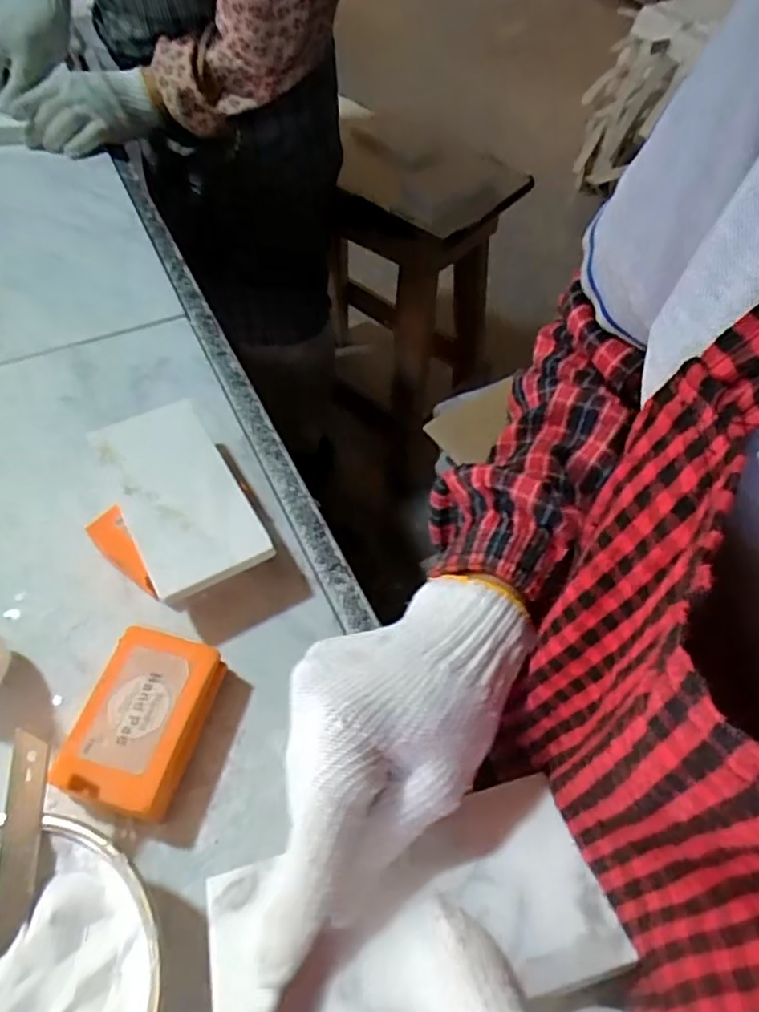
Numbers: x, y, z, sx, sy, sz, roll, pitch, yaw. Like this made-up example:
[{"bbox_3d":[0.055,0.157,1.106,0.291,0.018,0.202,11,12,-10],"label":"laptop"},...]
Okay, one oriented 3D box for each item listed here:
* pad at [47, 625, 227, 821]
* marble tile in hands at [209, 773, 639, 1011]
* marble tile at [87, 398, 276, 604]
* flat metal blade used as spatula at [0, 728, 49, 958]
[{"bbox_3d":[-0.133,0.122,0.367,0.066,0.032,0.094,14,56,10],"label":"pad"},{"bbox_3d":[0.010,0.154,0.243,0.146,0.011,0.073,-14,40,-9],"label":"marble tile in hands"},{"bbox_3d":[-0.136,-0.011,0.433,0.075,0.012,0.151,-25,61,-17],"label":"marble tile"},{"bbox_3d":[-0.169,0.156,0.303,0.019,0.004,0.091,-6,69,2],"label":"flat metal blade used as spatula"}]

